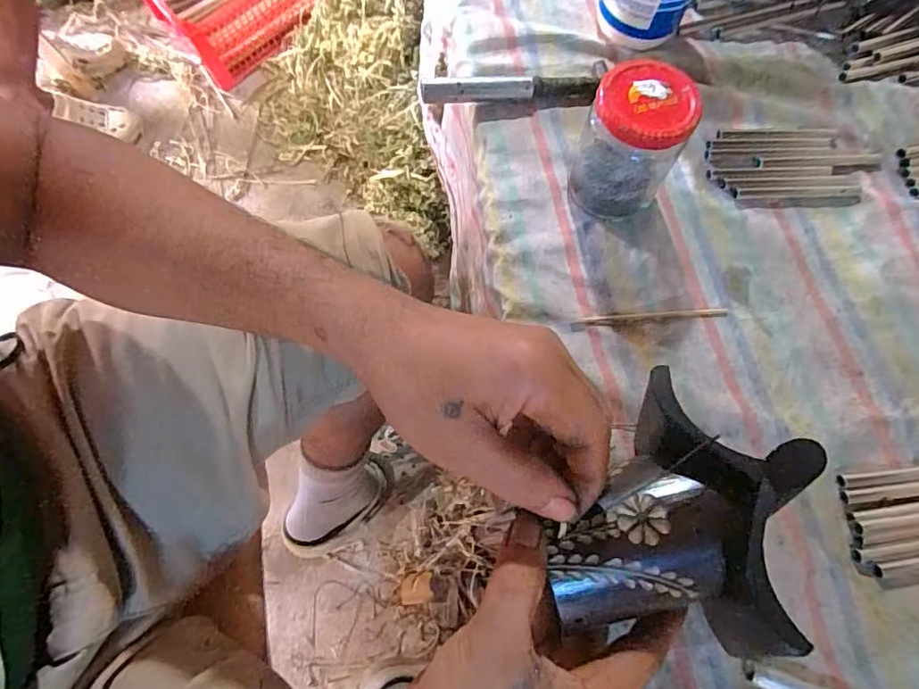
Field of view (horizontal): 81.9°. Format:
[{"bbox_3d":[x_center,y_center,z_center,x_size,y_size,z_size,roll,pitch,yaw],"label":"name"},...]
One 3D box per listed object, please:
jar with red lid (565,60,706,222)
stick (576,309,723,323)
[{"bbox_3d":[0.118,-0.137,0.372,0.063,0.092,0.059,0,70,-1],"label":"jar with red lid"},{"bbox_3d":[0.135,-0.021,0.374,0.110,0.004,0.007,-3,70,-2],"label":"stick"}]

